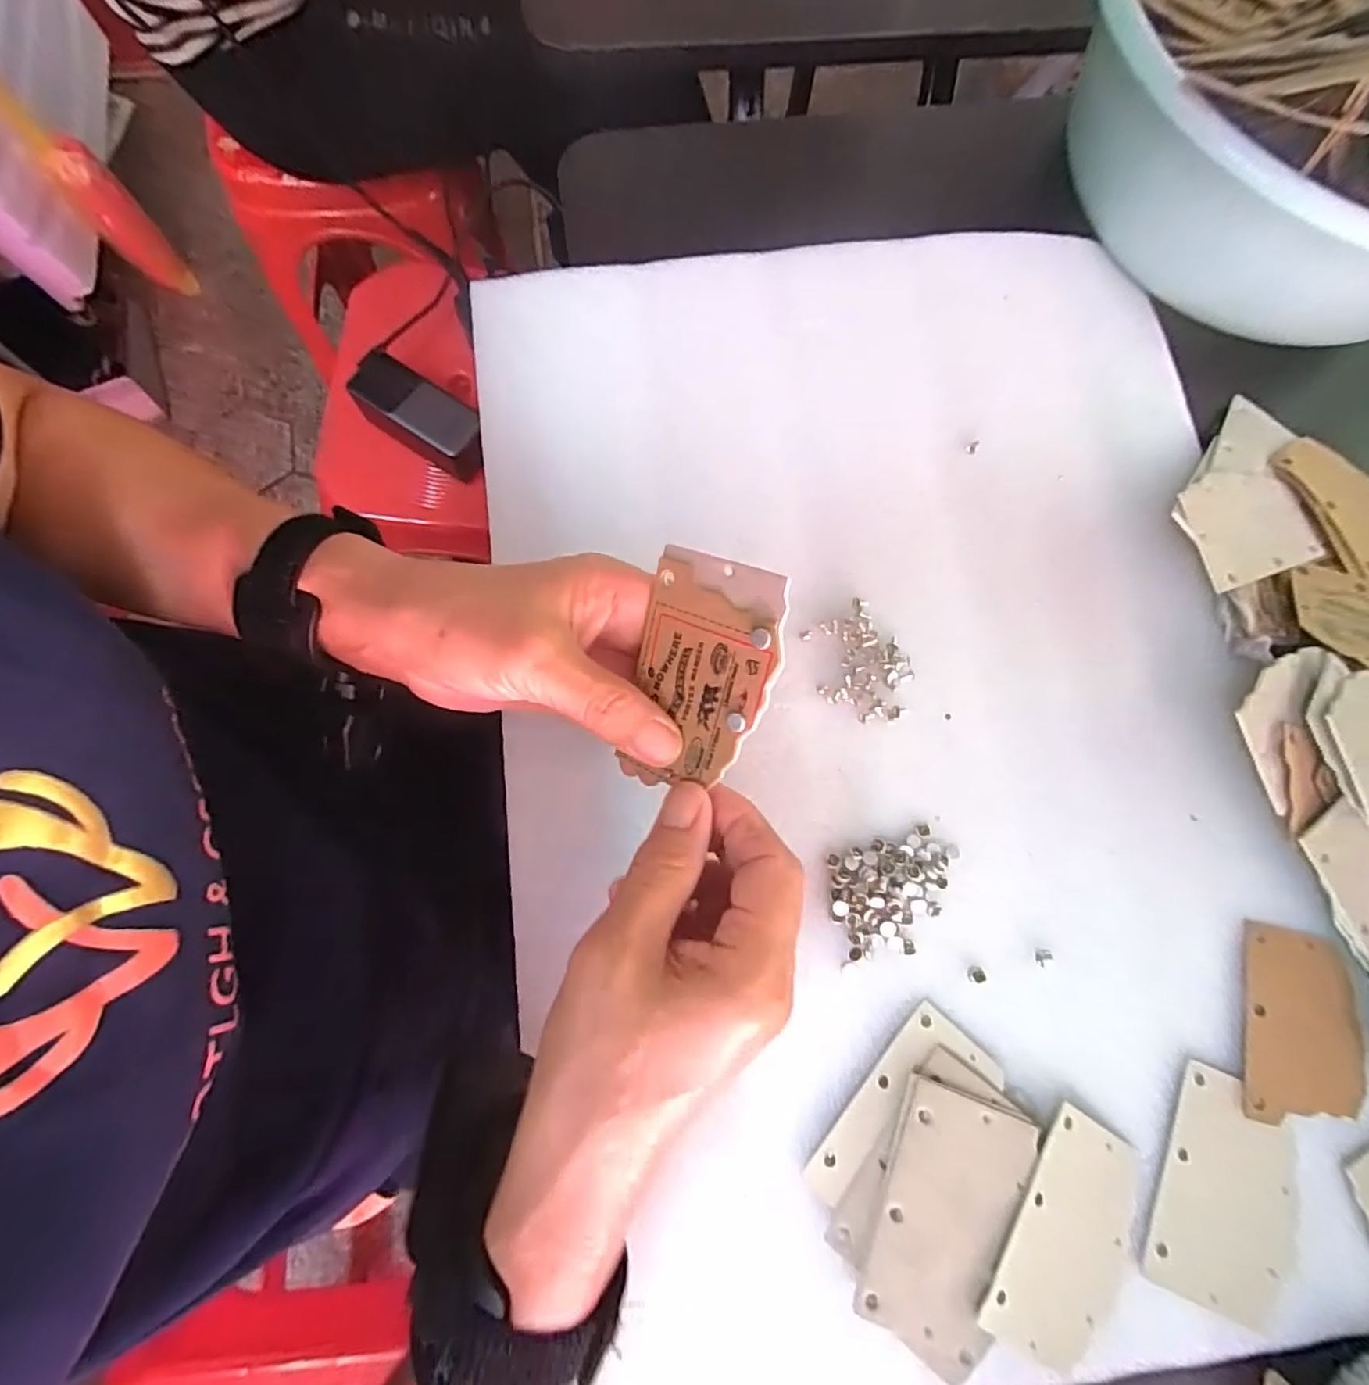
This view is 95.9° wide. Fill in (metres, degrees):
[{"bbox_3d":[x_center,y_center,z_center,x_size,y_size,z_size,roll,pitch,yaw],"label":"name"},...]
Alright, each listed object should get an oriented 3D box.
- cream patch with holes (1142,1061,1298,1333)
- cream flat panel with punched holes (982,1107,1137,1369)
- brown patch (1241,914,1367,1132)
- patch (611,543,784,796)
[{"bbox_3d":[0.223,0.204,0.250,0.053,0.004,0.083,25,79,4],"label":"cream patch with holes"},{"bbox_3d":[0.152,0.215,0.243,0.054,0.004,0.084,36,76,-8],"label":"cream flat panel with punched holes"},{"bbox_3d":[0.266,0.144,0.266,0.050,0.004,0.077,13,76,0],"label":"brown patch"},{"bbox_3d":[0.006,-0.006,0.221,0.053,0.004,0.082,22,105,30],"label":"patch"}]

